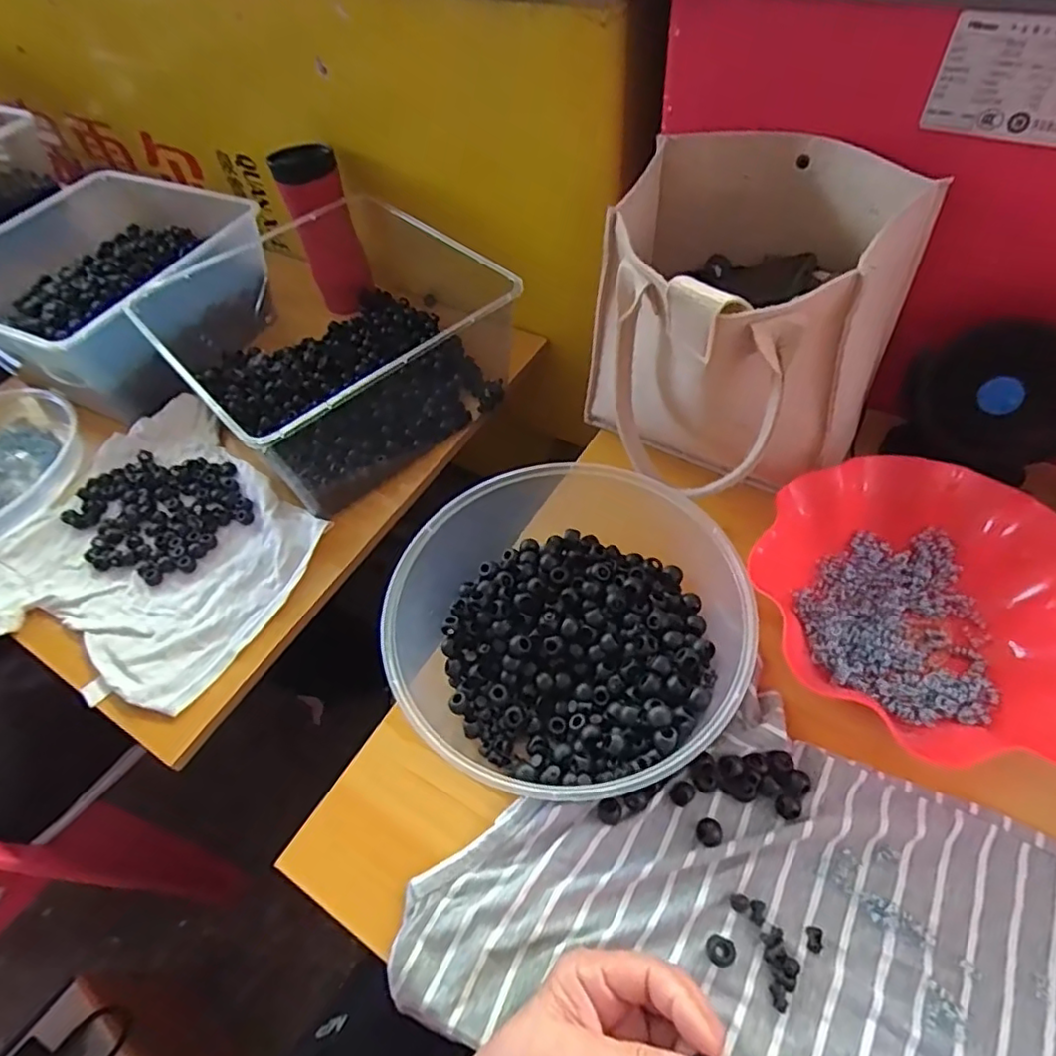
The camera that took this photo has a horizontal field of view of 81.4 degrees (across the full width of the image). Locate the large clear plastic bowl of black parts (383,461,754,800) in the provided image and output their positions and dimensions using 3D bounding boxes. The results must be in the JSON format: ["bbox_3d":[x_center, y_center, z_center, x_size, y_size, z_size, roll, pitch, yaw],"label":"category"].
[{"bbox_3d":[0.027,0.071,0.423,0.223,0.096,0.228,-29,57,-14],"label":"large clear plastic bowl of black parts"}]

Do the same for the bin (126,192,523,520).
[{"bbox_3d":[-0.221,-0.216,0.692,0.292,0.138,0.332,-40,60,-21],"label":"bin"}]

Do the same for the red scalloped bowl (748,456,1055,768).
[{"bbox_3d":[0.281,0.047,0.439,0.217,0.059,0.193,32,63,25],"label":"red scalloped bowl"}]

